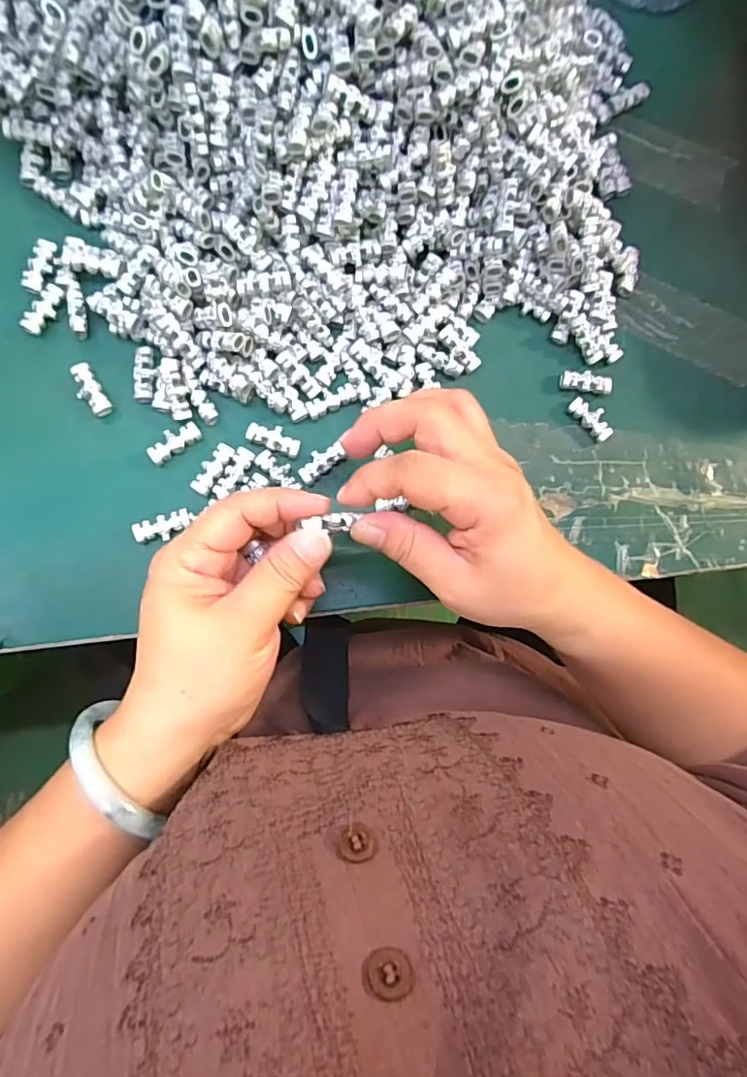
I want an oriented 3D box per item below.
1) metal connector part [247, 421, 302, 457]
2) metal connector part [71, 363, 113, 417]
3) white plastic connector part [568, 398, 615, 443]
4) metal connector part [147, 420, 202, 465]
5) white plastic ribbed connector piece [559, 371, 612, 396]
[{"bbox_3d":[-0.056,-0.057,0.306,0.029,0.005,0.013,19,82,-4],"label":"metal connector part"},{"bbox_3d":[-0.157,-0.082,0.300,0.012,0.007,0.030,-29,87,-9],"label":"metal connector part"},{"bbox_3d":[0.132,-0.073,0.327,0.030,0.005,0.014,44,81,0],"label":"white plastic connector part"},{"bbox_3d":[-0.110,-0.053,0.300,0.030,0.004,0.013,-32,87,-9],"label":"metal connector part"},{"bbox_3d":[0.130,-0.096,0.329,0.030,0.006,0.012,12,82,-5],"label":"white plastic ribbed connector piece"}]

